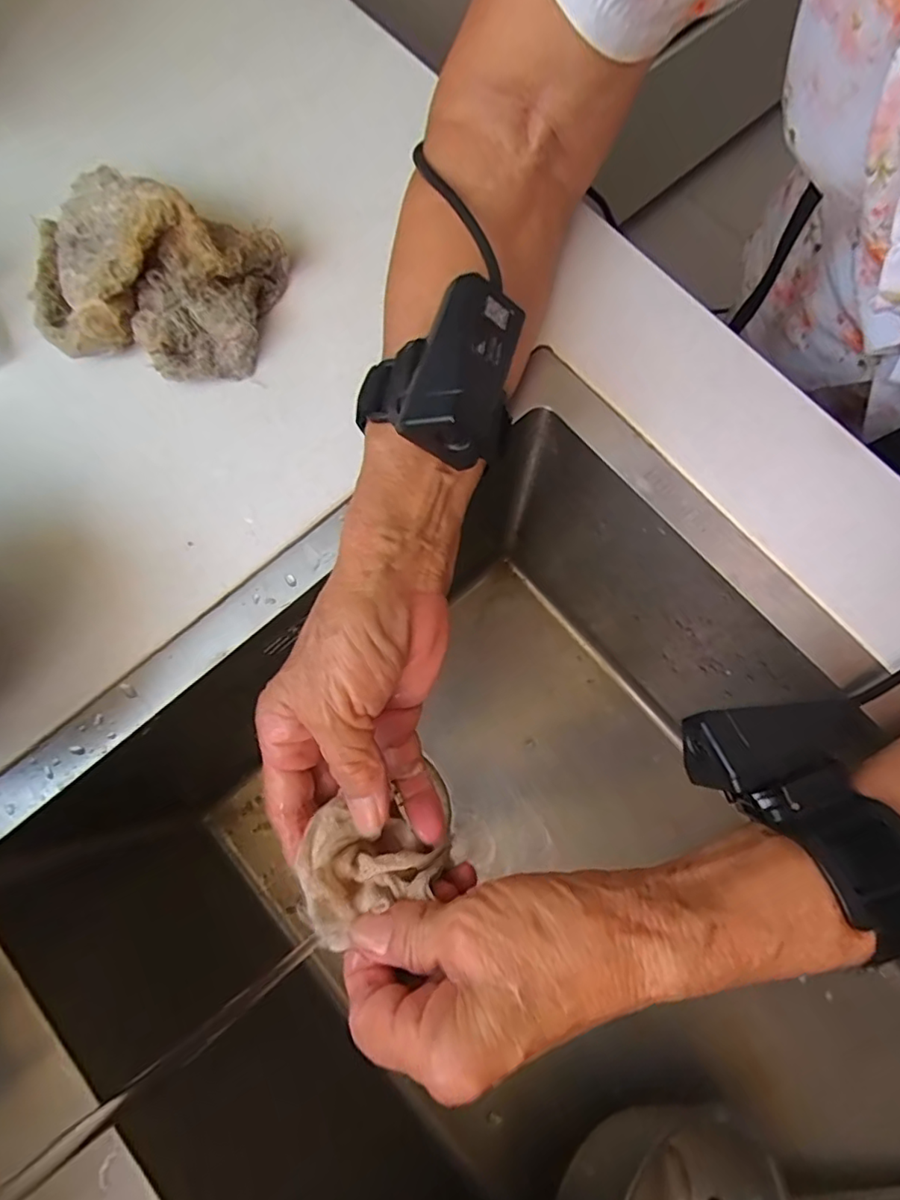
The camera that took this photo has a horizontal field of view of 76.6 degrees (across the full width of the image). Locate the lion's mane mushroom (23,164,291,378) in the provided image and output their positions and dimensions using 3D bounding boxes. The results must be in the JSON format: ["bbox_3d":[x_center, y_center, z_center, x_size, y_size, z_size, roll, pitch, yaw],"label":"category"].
[{"bbox_3d":[-0.155,-0.163,0.284,0.119,0.048,0.081,13,77,2],"label":"lion's mane mushroom"}]

